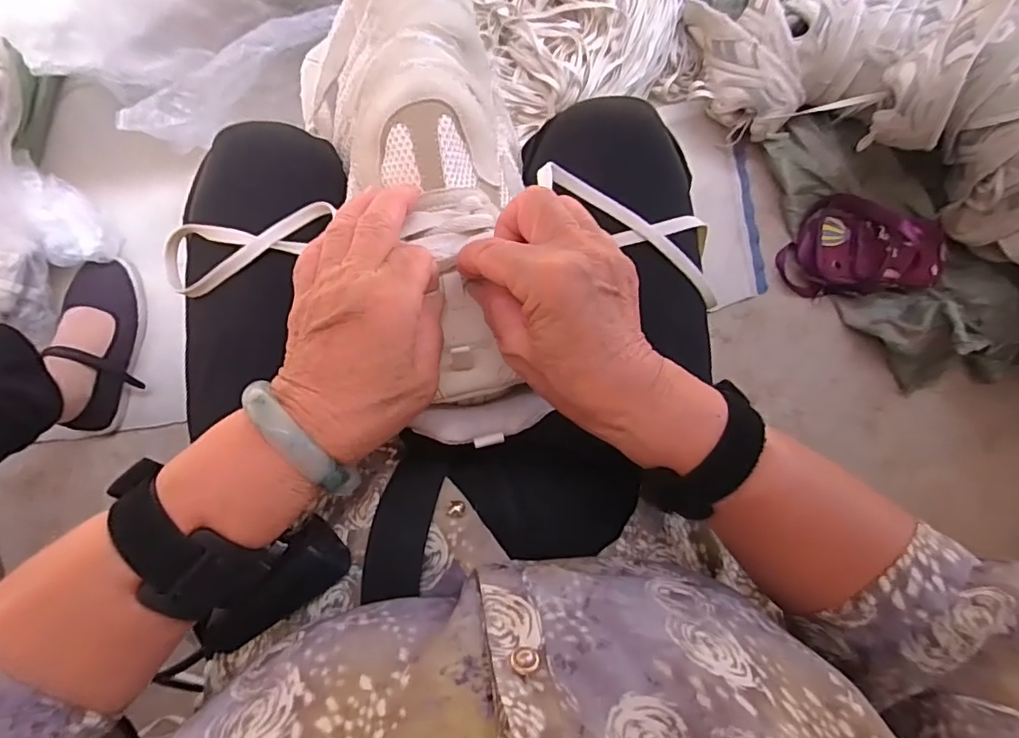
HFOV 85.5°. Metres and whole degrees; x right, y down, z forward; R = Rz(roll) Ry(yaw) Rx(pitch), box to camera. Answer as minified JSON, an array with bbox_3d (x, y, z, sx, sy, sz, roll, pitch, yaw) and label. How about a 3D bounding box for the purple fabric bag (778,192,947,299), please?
[{"bbox_3d":[0.535,-0.189,0.830,0.247,0.061,0.150,-3,94,-6],"label":"purple fabric bag"}]

